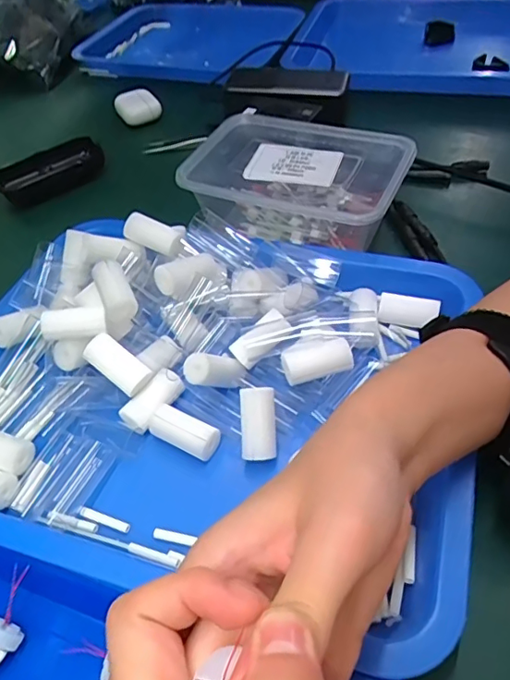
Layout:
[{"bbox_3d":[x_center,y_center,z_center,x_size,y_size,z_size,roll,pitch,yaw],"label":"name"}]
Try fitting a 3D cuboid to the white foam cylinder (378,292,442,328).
[{"bbox_3d":[0.108,-0.021,0.370,0.040,0.015,0.016,10,50,15],"label":"white foam cylinder"}]

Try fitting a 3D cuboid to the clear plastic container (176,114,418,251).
[{"bbox_3d":[0.034,-0.125,0.436,0.166,0.056,0.115,17,52,20],"label":"clear plastic container"}]

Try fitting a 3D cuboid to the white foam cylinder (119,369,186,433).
[{"bbox_3d":[-0.063,0.037,0.327,0.042,0.014,0.020,-44,57,-12],"label":"white foam cylinder"}]

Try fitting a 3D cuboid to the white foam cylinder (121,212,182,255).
[{"bbox_3d":[-0.075,-0.077,0.383,0.044,0.014,0.016,26,55,12],"label":"white foam cylinder"}]

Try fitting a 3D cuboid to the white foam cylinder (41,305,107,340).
[{"bbox_3d":[-0.116,-0.013,0.337,0.040,0.014,0.018,-7,48,0],"label":"white foam cylinder"}]

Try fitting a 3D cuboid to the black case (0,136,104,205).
[{"bbox_3d":[-0.208,-0.171,0.538,0.107,0.031,0.047,-31,52,-20],"label":"black case"}]

